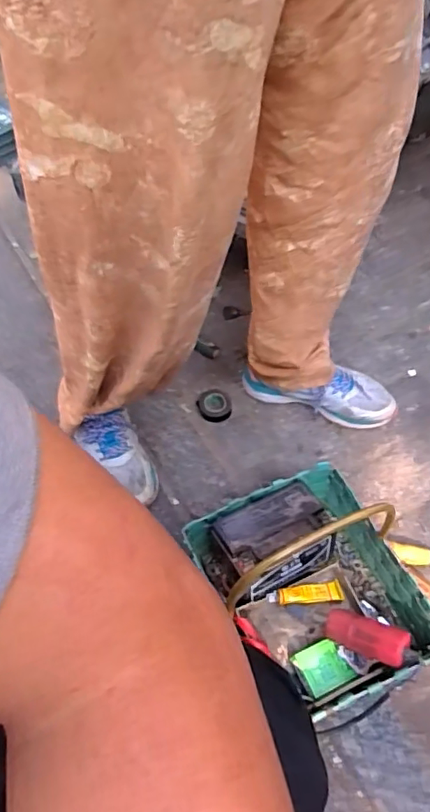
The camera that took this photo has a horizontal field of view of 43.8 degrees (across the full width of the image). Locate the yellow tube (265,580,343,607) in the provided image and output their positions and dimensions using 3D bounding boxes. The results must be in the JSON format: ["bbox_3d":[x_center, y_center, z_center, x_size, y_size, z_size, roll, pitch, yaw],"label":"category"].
[{"bbox_3d":[0.122,0.252,0.715,0.105,0.008,0.026,-1,53,-14],"label":"yellow tube"}]

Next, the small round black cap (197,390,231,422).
[{"bbox_3d":[-0.002,-0.002,0.961,0.060,0.019,0.062,-2,55,3],"label":"small round black cap"}]

